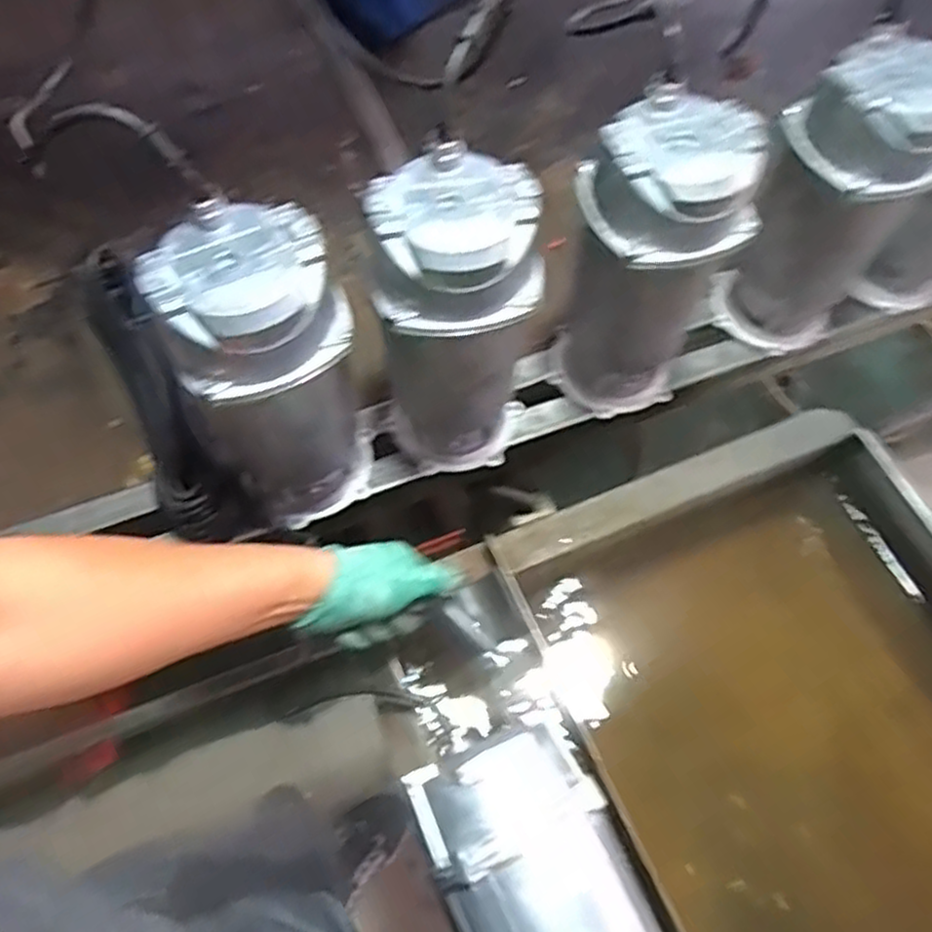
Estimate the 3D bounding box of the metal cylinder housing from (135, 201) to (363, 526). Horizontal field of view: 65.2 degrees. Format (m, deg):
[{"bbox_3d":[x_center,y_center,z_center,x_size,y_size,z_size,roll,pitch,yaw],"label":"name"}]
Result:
[{"bbox_3d":[-0.159,-0.061,0.618,0.131,0.306,0.117,-17,65,-10],"label":"metal cylinder housing"}]

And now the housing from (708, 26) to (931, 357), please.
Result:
[{"bbox_3d":[0.357,-0.248,0.729,0.139,0.299,0.136,35,67,15],"label":"housing"}]

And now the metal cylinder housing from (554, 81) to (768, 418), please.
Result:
[{"bbox_3d":[0.163,-0.174,0.683,0.125,0.303,0.117,-11,64,-7],"label":"metal cylinder housing"}]

